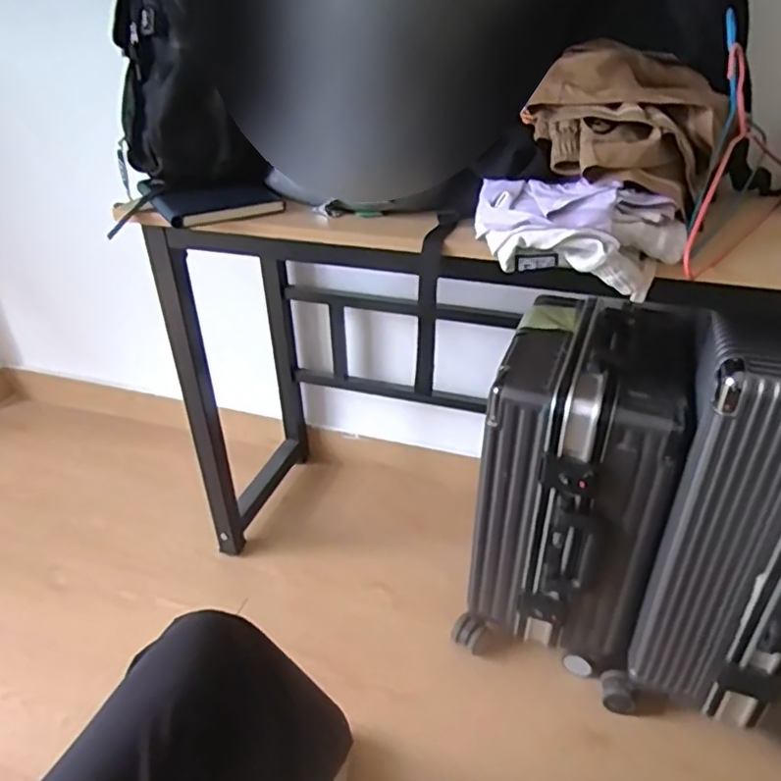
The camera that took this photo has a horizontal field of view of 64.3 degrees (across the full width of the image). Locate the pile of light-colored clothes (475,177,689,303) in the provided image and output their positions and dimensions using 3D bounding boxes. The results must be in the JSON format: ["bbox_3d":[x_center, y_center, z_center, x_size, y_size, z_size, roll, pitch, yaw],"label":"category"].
[{"bbox_3d":[0.193,-0.180,0.688,0.239,0.081,0.120,18,37,26],"label":"pile of light-colored clothes"}]

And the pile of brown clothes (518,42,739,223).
[{"bbox_3d":[0.270,-0.316,0.719,0.202,0.121,0.227,18,37,26],"label":"pile of brown clothes"}]

